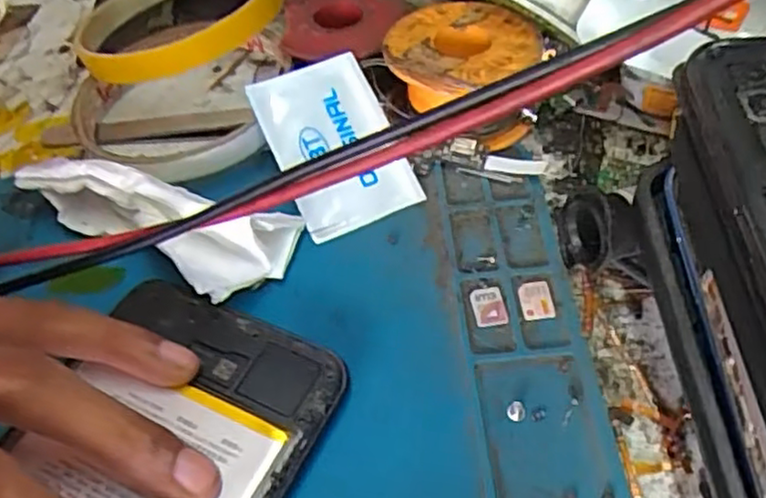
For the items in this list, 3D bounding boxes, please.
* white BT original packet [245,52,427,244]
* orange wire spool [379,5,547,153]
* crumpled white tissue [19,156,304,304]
[{"bbox_3d":[-0.017,-0.035,0.233,0.040,0.009,0.060,-23,76,-9],"label":"white BT original packet"},{"bbox_3d":[0.028,-0.062,0.248,0.051,0.029,0.050,-3,50,4],"label":"orange wire spool"},{"bbox_3d":[-0.069,-0.013,0.219,0.085,0.024,0.037,25,57,25],"label":"crumpled white tissue"}]

